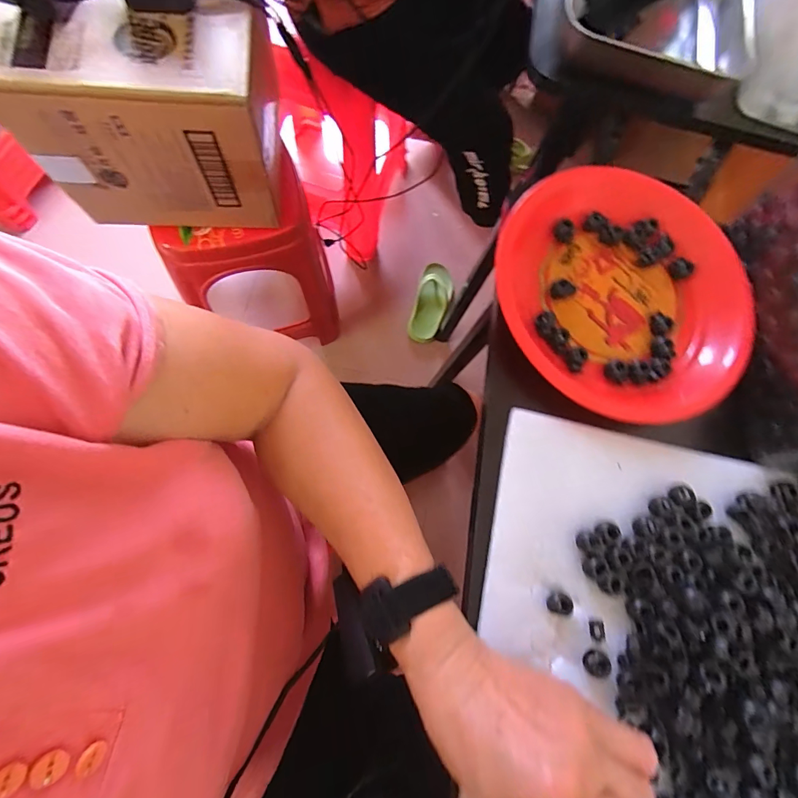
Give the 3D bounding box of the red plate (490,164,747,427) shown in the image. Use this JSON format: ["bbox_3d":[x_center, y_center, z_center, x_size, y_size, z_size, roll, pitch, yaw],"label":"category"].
[{"bbox_3d":[0.197,-0.096,0.349,0.216,0.037,0.221,2,77,-7],"label":"red plate"}]

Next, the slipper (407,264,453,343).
[{"bbox_3d":[0.092,-0.279,1.124,0.101,0.078,0.246,20,76,-2],"label":"slipper"}]

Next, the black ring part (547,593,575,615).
[{"bbox_3d":[0.115,0.147,0.282,0.016,0.009,0.014,6,77,-6],"label":"black ring part"}]

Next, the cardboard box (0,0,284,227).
[{"bbox_3d":[-0.324,-0.371,0.542,0.283,0.223,0.140,-1,77,-7],"label":"cardboard box"}]

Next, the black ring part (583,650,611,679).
[{"bbox_3d":[0.136,0.183,0.272,0.014,0.009,0.016,38,76,3],"label":"black ring part"}]

